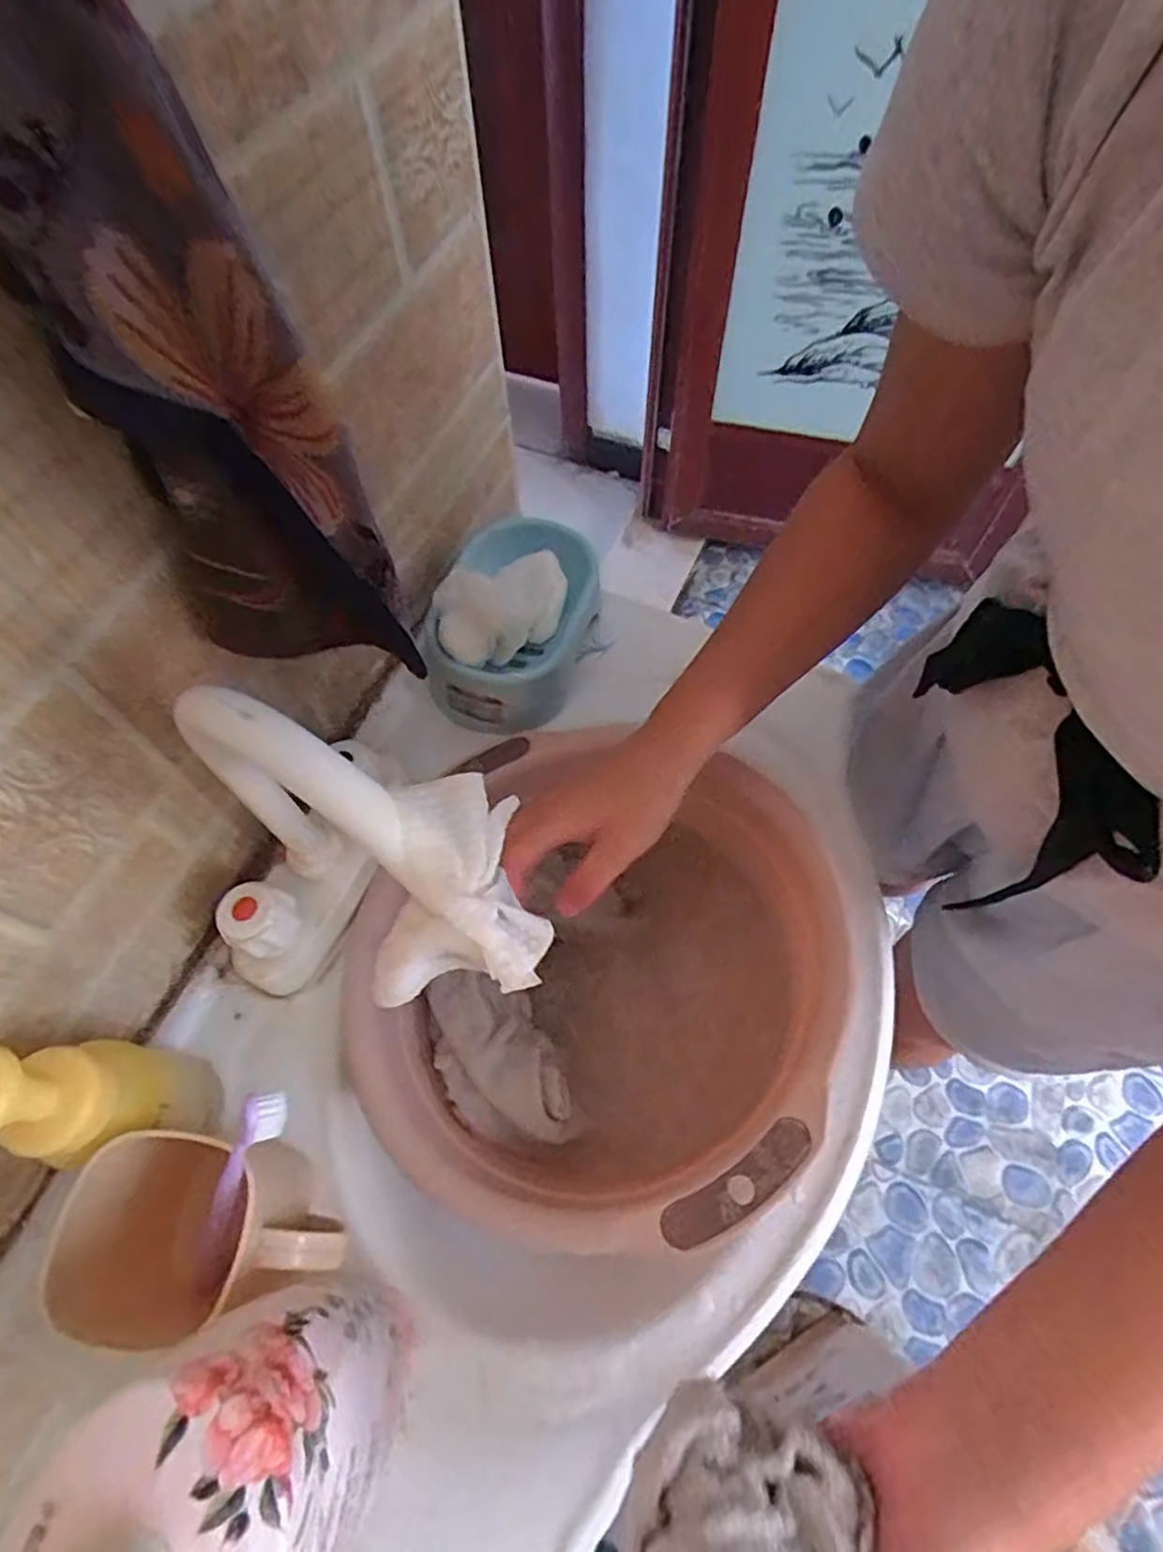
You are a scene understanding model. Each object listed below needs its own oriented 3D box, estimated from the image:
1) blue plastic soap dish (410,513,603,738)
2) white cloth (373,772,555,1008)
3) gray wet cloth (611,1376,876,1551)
[{"bbox_3d":[-0.049,-0.123,0.552,0.107,0.067,0.174,15,63,9],"label":"blue plastic soap dish"},{"bbox_3d":[-0.043,0.040,0.261,0.060,0.046,0.070,0,64,3],"label":"white cloth"},{"bbox_3d":[0.054,0.257,0.243,0.077,0.035,0.068,16,66,11],"label":"gray wet cloth"}]

